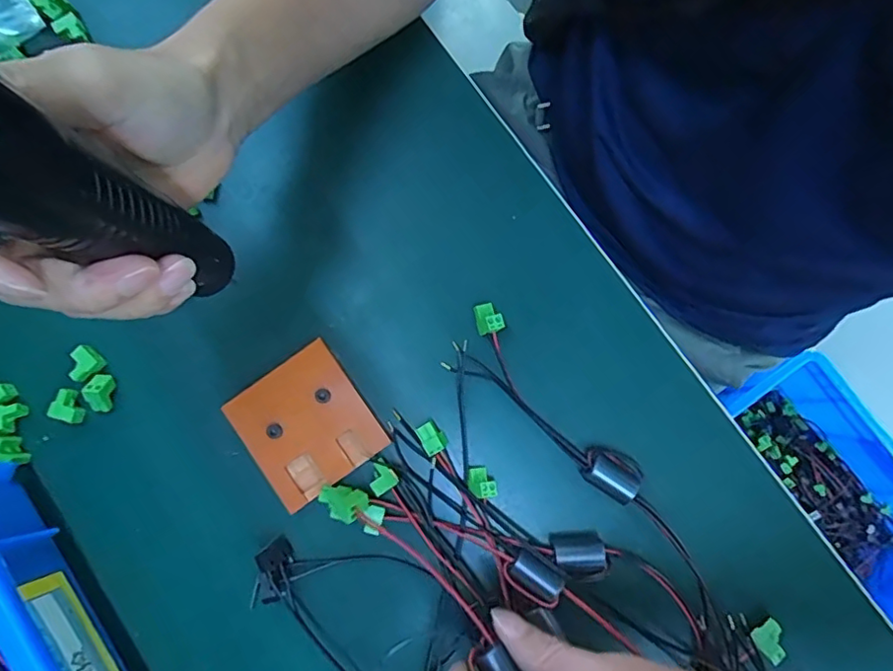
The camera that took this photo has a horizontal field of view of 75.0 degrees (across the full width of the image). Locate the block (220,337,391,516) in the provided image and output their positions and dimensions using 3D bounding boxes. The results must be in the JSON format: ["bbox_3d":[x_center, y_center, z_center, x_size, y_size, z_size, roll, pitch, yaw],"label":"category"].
[{"bbox_3d":[-0.084,0.054,0.351,0.071,0.021,0.075,-35,84,-4],"label":"block"}]

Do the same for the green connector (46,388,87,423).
[{"bbox_3d":[-0.231,0.042,0.354,0.020,0.007,0.019,17,83,3],"label":"green connector"}]

